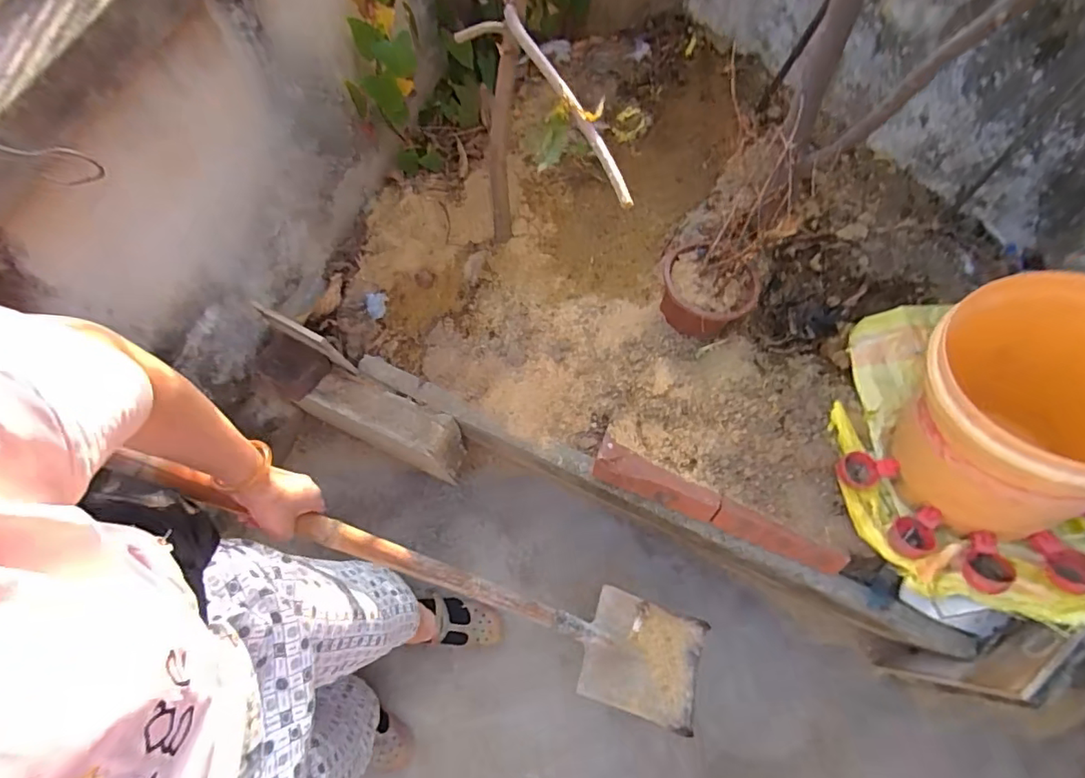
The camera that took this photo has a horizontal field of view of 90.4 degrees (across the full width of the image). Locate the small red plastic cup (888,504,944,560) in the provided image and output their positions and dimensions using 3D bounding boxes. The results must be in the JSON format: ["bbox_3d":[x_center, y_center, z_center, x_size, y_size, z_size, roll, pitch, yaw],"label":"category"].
[{"bbox_3d":[0.608,0.234,0.872,0.088,0.030,0.058,-28,71,-7],"label":"small red plastic cup"}]

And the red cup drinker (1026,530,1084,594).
[{"bbox_3d":[0.782,0.260,0.806,0.061,0.035,0.087,-36,47,18],"label":"red cup drinker"}]

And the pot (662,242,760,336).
[{"bbox_3d":[0.324,-0.192,1.080,0.172,0.099,0.173,-1,70,2],"label":"pot"}]

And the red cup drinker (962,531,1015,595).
[{"bbox_3d":[0.683,0.267,0.825,0.059,0.027,0.085,13,61,42],"label":"red cup drinker"}]

